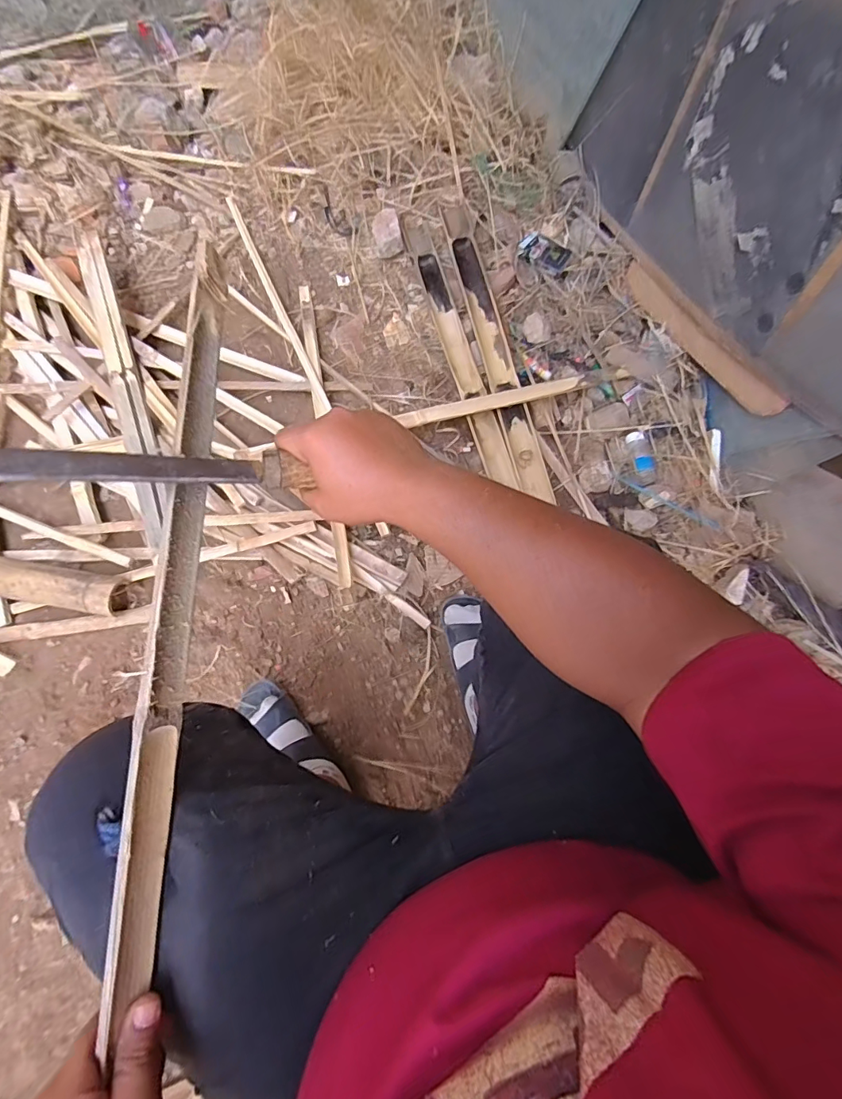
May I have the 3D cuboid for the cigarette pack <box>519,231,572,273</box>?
[{"bbox_3d":[0.257,-0.619,0.993,0.102,0.020,0.066,36,78,11],"label":"cigarette pack"}]

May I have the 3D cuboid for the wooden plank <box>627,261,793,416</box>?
[{"bbox_3d":[0.489,-0.385,0.853,0.014,0.065,0.415,-20,59,-4],"label":"wooden plank"}]

